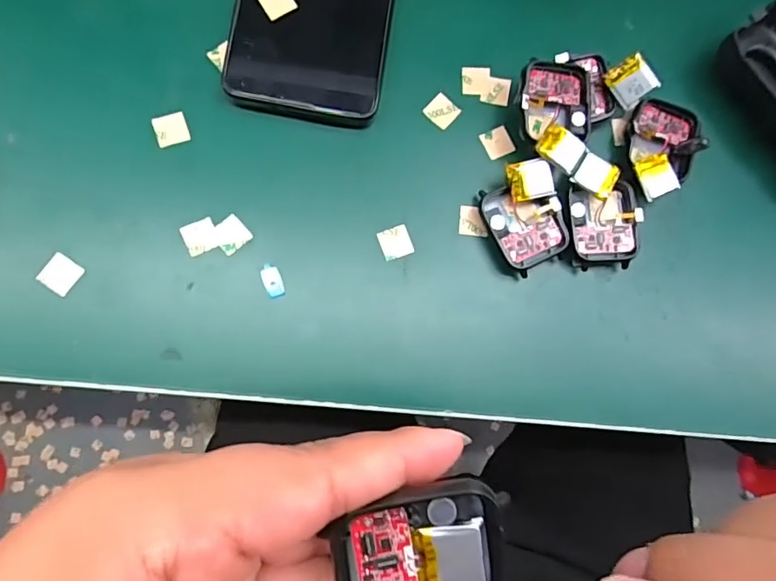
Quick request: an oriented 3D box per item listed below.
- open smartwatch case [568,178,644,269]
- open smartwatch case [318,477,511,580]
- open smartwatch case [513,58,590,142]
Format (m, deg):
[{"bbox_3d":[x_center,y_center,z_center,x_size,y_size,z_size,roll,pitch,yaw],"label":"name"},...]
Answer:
[{"bbox_3d":[0.112,-0.034,0.265,0.037,0.013,0.042,-8,84,-7],"label":"open smartwatch case"},{"bbox_3d":[0.009,0.069,0.129,0.042,0.011,0.038,-5,84,-7],"label":"open smartwatch case"},{"bbox_3d":[0.084,-0.098,0.260,0.042,0.010,0.041,-8,90,-13],"label":"open smartwatch case"}]

